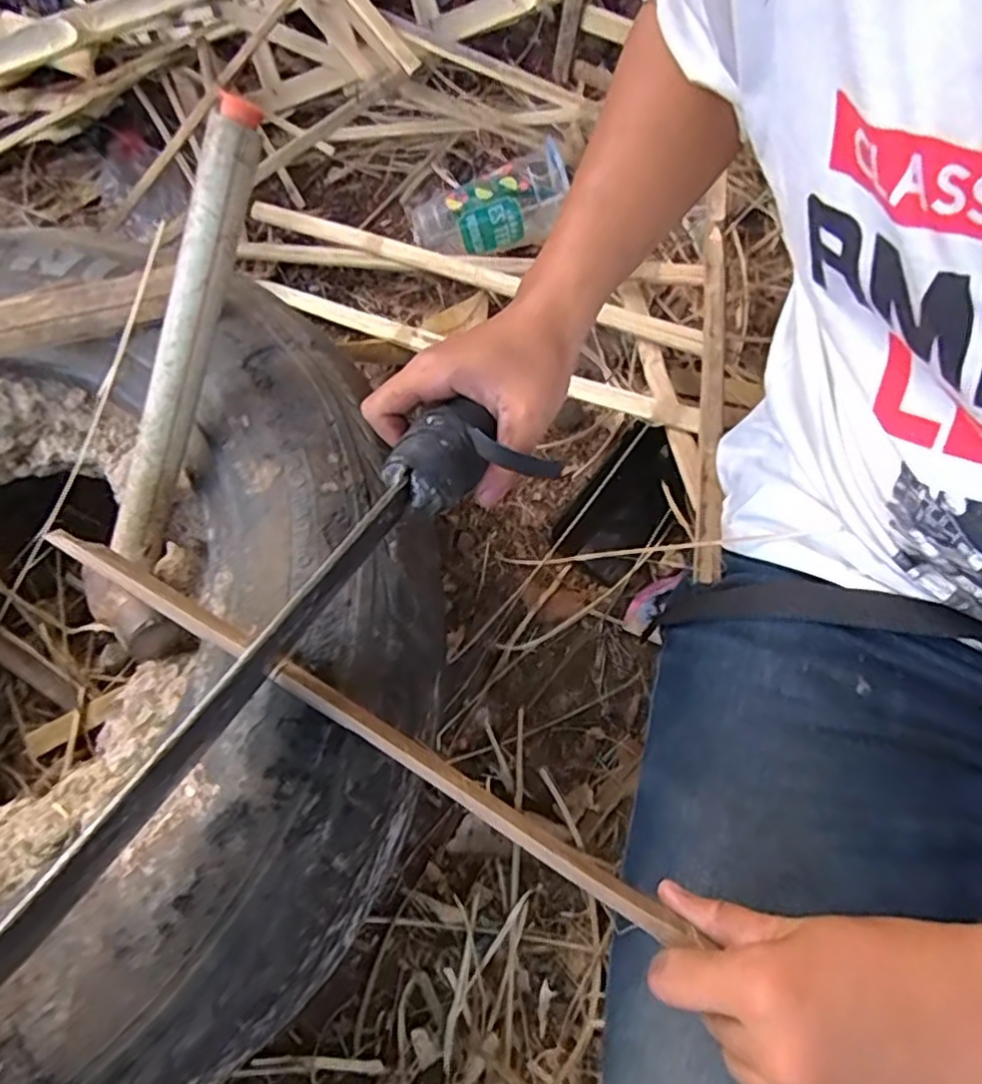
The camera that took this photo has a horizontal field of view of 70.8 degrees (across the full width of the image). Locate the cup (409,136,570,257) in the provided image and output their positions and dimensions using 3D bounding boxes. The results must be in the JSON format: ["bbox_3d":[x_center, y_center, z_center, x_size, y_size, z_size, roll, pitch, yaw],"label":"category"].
[{"bbox_3d":[0.000,-0.321,0.672,0.148,0.060,0.063,-23,66,-7],"label":"cup"}]

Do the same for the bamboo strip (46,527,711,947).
[{"bbox_3d":[-0.063,0.078,0.309,0.328,0.011,0.014,30,71,8],"label":"bamboo strip"}]

